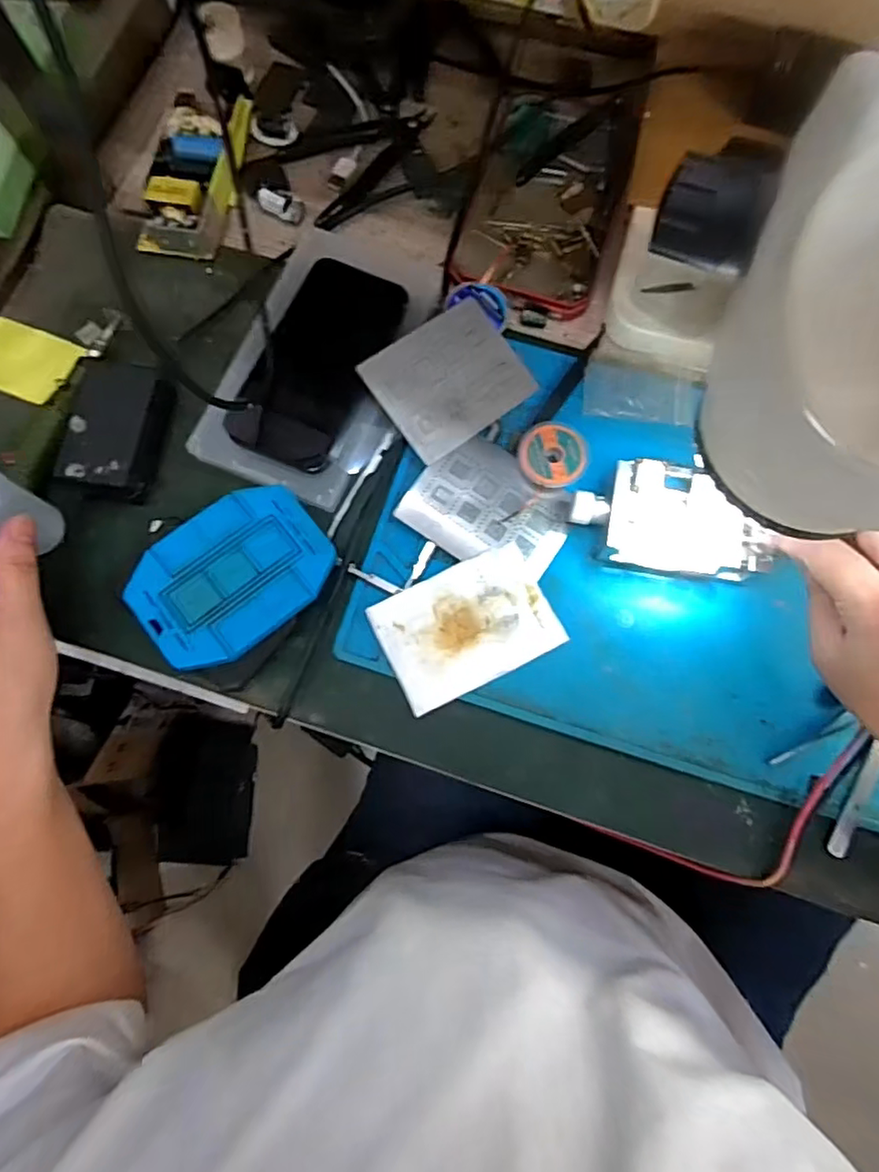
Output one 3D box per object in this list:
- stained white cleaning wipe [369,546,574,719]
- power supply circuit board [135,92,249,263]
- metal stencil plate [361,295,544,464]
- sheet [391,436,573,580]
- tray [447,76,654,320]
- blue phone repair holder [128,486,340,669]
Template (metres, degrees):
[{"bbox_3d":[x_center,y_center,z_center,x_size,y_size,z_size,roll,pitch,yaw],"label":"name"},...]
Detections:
[{"bbox_3d":[0.017,0.024,0.382,0.104,0.007,0.073,-27,77,-6],"label":"stained white cleaning wipe"},{"bbox_3d":[-0.179,-0.305,0.460,0.062,0.022,0.127,7,76,2],"label":"power supply circuit board"},{"bbox_3d":[0.008,-0.139,0.416,0.099,0.004,0.078,-37,92,-13],"label":"metal stencil plate"},{"bbox_3d":[0.034,-0.050,0.403,0.099,0.005,0.076,34,79,8],"label":"sheet"},{"bbox_3d":[0.082,-0.297,0.462,0.111,0.032,0.198,16,80,1],"label":"tray"},{"bbox_3d":[-0.127,-0.007,0.382,0.116,0.016,0.087,-39,79,-8],"label":"blue phone repair holder"}]

